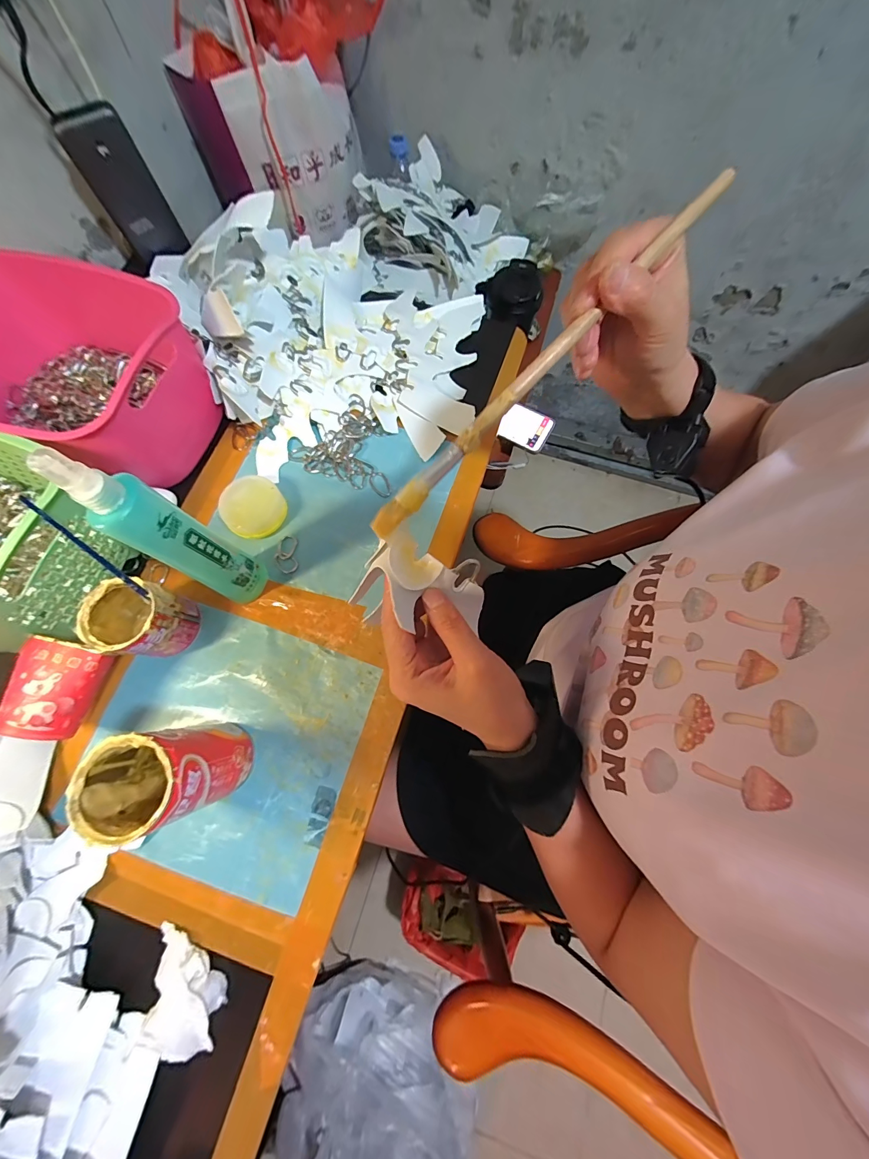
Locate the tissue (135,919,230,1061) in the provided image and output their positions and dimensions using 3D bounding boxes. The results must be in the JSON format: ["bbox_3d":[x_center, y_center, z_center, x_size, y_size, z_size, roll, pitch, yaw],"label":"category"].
[{"bbox_3d":[-0.204,0.332,0.299,0.079,0.024,0.051,27,75,8],"label":"tissue"}]

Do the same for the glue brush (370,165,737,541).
[{"bbox_3d":[0.055,-0.114,0.208,0.248,0.014,0.013,-44,77,8],"label":"glue brush"}]

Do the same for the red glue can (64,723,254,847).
[{"bbox_3d":[-0.203,0.153,0.299,0.065,0.120,0.061,0,72,0],"label":"red glue can"}]

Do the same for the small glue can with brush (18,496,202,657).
[{"bbox_3d":[-0.276,0.018,0.323,0.063,0.152,0.083,23,74,7],"label":"small glue can with brush"}]

